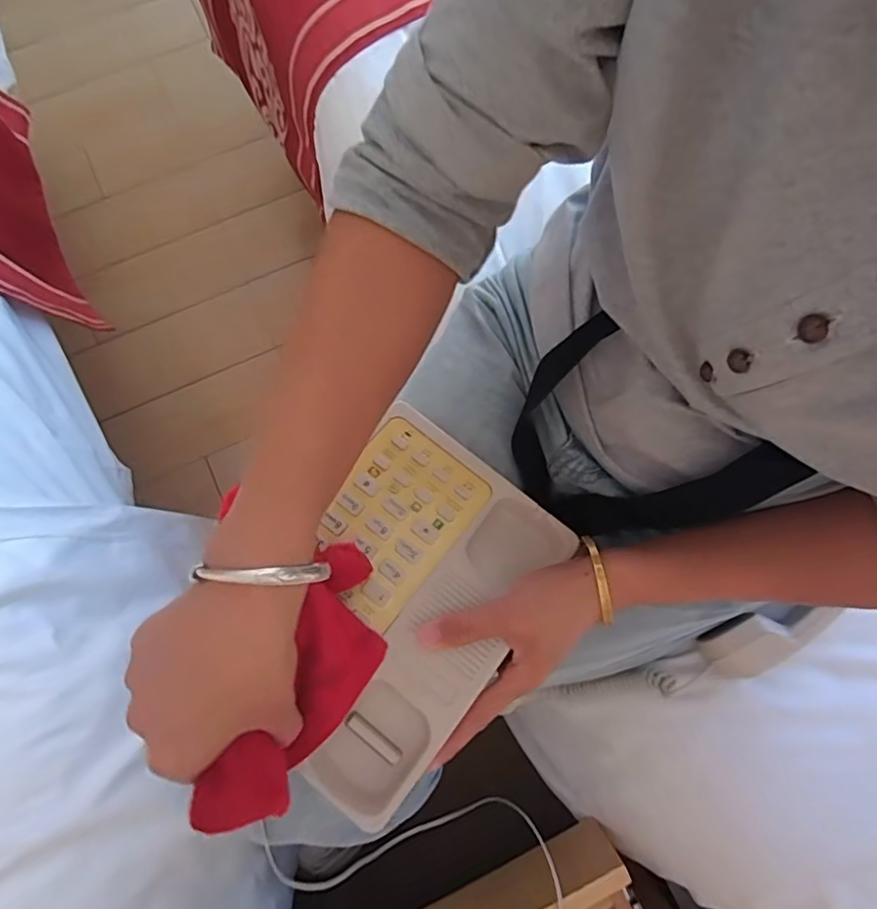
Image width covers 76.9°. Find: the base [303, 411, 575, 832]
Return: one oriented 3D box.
[{"bbox_3d":[-0.028,0.091,0.361,0.151,0.042,0.217,37,80,6],"label":"base"}]

